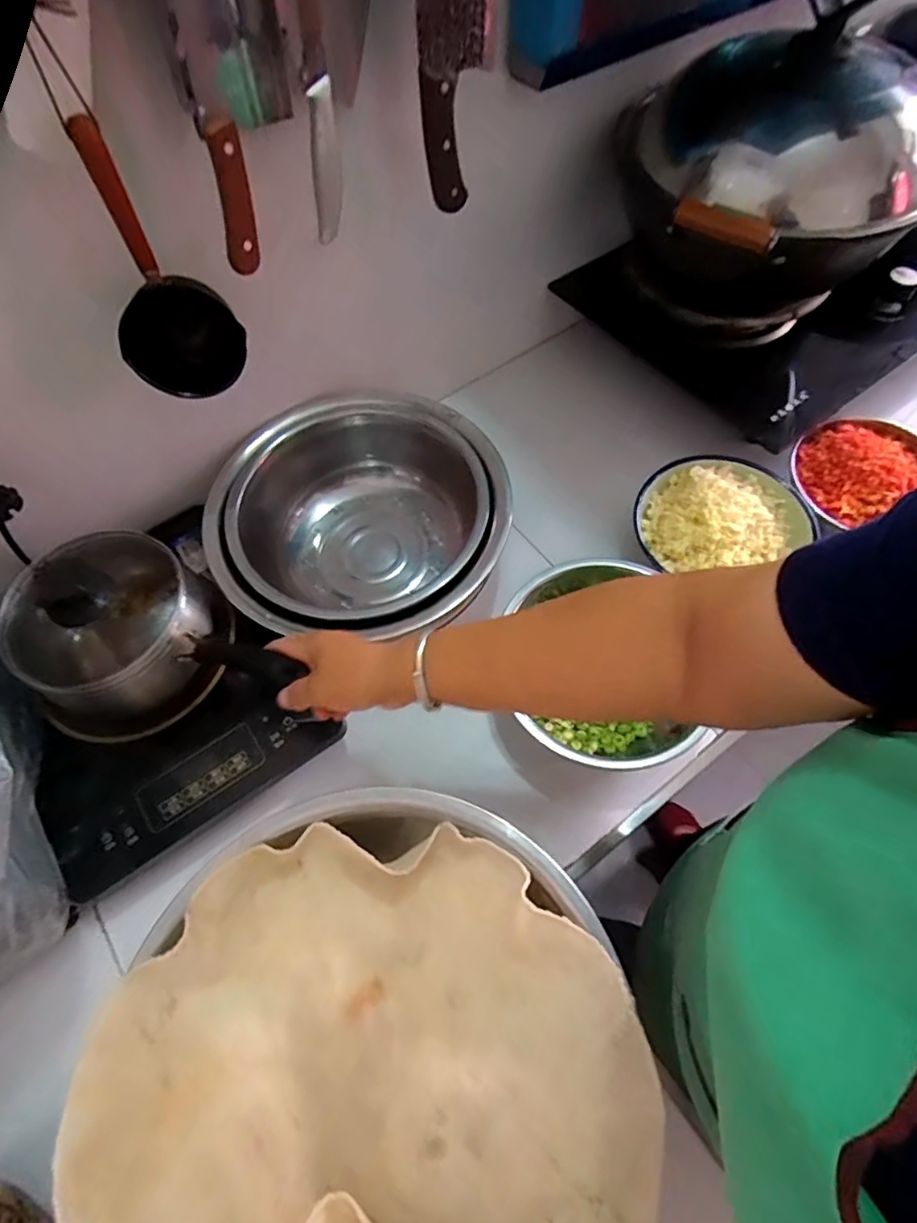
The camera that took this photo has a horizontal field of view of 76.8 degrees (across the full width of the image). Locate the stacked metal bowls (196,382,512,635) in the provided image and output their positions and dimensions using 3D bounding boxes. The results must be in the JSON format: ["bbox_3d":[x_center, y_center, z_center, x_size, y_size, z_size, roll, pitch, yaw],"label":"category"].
[{"bbox_3d":[-0.106,-0.089,0.681,0.315,0.159,0.283,0,62,4],"label":"stacked metal bowls"}]

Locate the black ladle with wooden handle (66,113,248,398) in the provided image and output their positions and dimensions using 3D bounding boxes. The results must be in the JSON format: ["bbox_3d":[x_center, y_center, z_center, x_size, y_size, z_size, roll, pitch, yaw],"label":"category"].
[{"bbox_3d":[-0.240,-0.257,0.454,0.093,0.184,0.037,-30,64,-12],"label":"black ladle with wooden handle"}]

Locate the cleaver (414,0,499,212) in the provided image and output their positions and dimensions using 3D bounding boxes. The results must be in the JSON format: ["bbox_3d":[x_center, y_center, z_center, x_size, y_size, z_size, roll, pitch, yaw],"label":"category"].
[{"bbox_3d":[-0.005,-0.468,0.475,0.020,0.224,0.087,42,46,22],"label":"cleaver"}]

